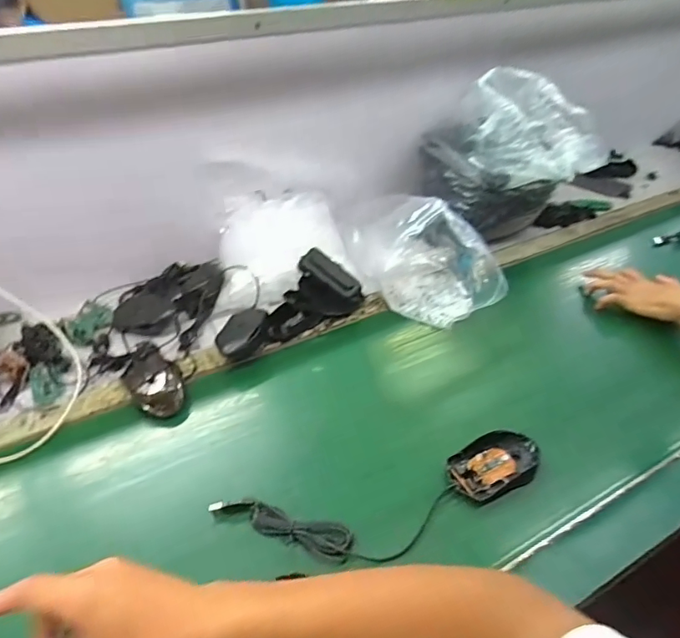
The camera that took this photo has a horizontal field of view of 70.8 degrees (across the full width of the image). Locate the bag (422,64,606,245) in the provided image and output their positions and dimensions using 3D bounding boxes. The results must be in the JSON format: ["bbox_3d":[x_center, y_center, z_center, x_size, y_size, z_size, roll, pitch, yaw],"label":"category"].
[{"bbox_3d":[0.319,-0.298,0.861,0.265,0.230,0.174,-12,39,-10],"label":"bag"}]

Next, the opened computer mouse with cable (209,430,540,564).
[{"bbox_3d":[0.058,0.196,0.502,0.356,0.022,0.099,-12,39,-10],"label":"opened computer mouse with cable"}]

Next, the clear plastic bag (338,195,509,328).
[{"bbox_3d":[0.135,-0.109,0.764,0.177,0.171,0.228,-17,40,-16],"label":"clear plastic bag"}]

